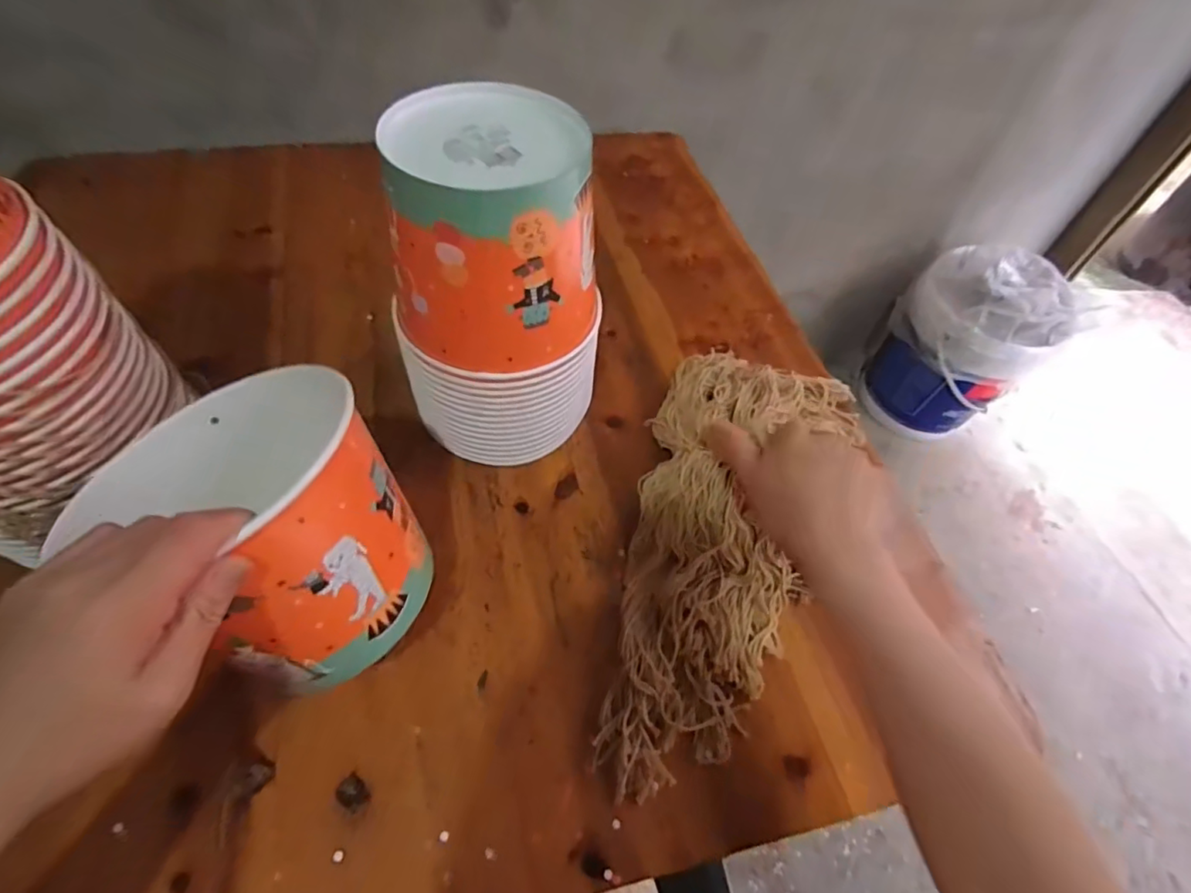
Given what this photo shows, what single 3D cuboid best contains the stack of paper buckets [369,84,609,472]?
[{"bbox_3d":[-0.073,-0.109,0.448,0.151,0.247,0.133,-6,57,-9],"label":"stack of paper buckets"}]

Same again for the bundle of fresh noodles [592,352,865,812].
[{"bbox_3d":[0.107,0.070,0.464,0.164,0.052,0.382,19,60,7],"label":"bundle of fresh noodles"}]

